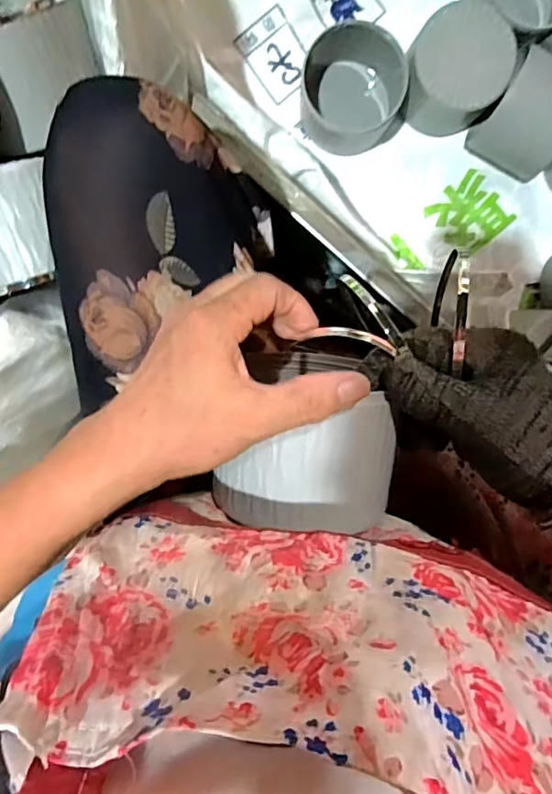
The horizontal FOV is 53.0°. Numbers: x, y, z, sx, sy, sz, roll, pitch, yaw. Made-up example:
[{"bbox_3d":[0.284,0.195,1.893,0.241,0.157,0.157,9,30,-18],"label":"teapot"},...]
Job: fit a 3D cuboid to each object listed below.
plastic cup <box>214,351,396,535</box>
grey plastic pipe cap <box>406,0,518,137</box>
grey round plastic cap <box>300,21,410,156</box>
[{"bbox_3d":[0.017,0.021,0.324,0.092,0.100,0.087,0,97,-1],"label":"plastic cup"},{"bbox_3d":[0.188,-0.343,0.596,0.104,0.082,0.111,38,95,-5],"label":"grey plastic pipe cap"},{"bbox_3d":[0.081,-0.322,0.591,0.104,0.086,0.095,0,97,-1],"label":"grey round plastic cap"}]

